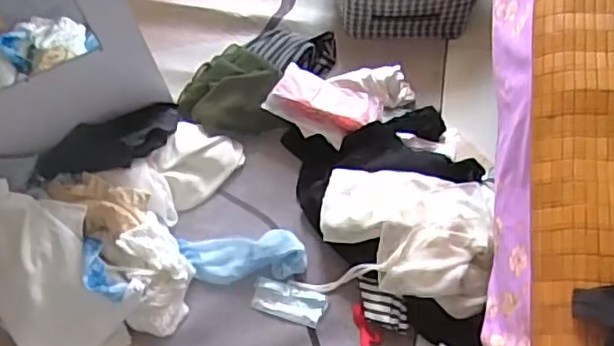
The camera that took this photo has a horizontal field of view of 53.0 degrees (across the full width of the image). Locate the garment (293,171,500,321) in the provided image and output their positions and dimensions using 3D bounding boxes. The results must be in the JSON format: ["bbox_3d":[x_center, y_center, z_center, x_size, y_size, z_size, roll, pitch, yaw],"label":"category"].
[{"bbox_3d":[0.192,0.129,1.259,0.355,0.101,0.272,10,67,7],"label":"garment"}]

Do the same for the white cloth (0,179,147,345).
[{"bbox_3d":[-0.502,0.194,1.180,0.242,0.194,0.347,-37,70,-13],"label":"white cloth"}]

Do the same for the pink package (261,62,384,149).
[{"bbox_3d":[0.041,-0.153,1.358,0.233,0.048,0.148,27,70,13],"label":"pink package"}]

